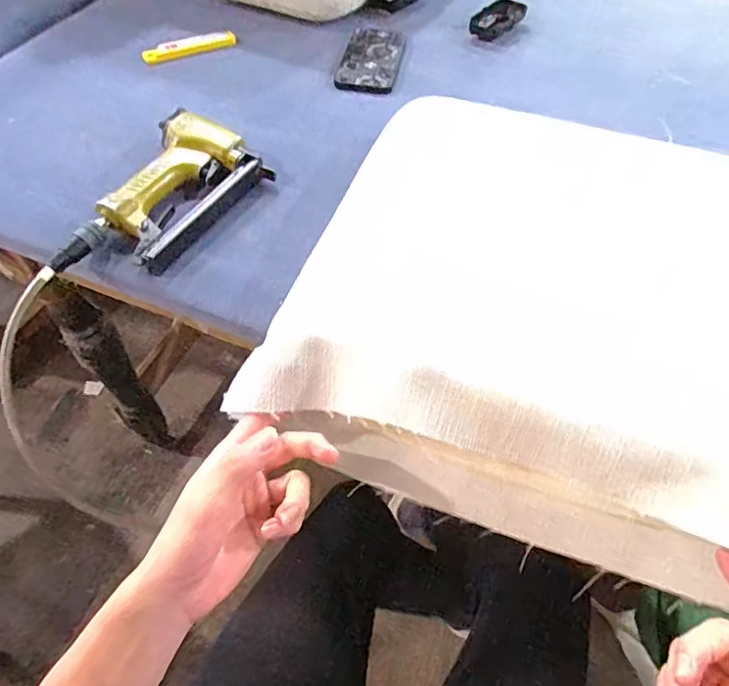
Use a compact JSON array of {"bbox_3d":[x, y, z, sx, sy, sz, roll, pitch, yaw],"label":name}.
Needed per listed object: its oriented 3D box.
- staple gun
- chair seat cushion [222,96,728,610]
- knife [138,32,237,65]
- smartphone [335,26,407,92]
[{"bbox_3d":[-0.205,-0.171,0.590,0.136,0.040,0.189,30,59,19],"label":"staple gun"},{"bbox_3d":[0.194,-0.046,0.505,0.435,0.092,0.448,18,56,12],"label":"chair seat cushion"},{"bbox_3d":[-0.252,-0.430,0.789,0.137,0.020,0.026,-28,60,-19],"label":"knife"},{"bbox_3d":[0.012,-0.408,0.777,0.080,0.011,0.163,9,55,5],"label":"smartphone"}]

